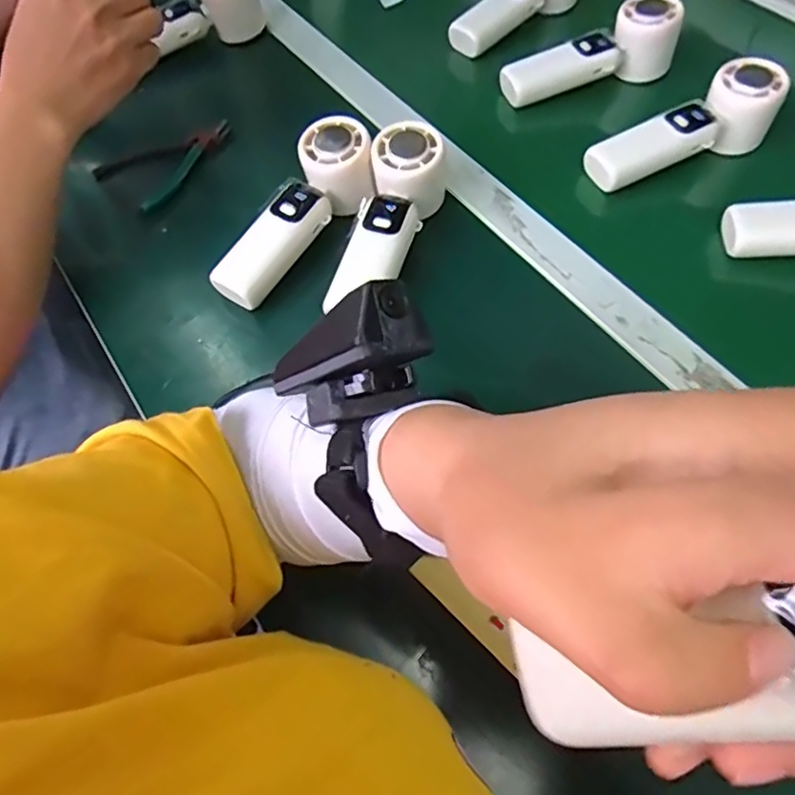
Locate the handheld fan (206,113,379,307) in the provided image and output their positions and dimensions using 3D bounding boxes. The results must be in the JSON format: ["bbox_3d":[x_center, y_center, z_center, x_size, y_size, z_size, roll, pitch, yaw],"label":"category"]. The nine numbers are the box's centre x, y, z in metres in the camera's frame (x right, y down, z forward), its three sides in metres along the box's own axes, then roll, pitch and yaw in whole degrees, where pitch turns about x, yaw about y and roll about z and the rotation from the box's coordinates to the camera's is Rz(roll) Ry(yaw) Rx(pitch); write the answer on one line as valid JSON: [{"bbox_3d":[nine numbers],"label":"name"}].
[{"bbox_3d":[-0.074,-0.141,0.463,0.058,0.048,0.163,34,83,21],"label":"handheld fan"}]

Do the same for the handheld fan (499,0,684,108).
[{"bbox_3d":[0.175,-0.315,0.544,0.158,0.060,0.050,-15,60,-6],"label":"handheld fan"}]

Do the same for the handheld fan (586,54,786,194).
[{"bbox_3d":[0.238,-0.222,0.487,0.159,0.050,0.052,-24,61,-11],"label":"handheld fan"}]

